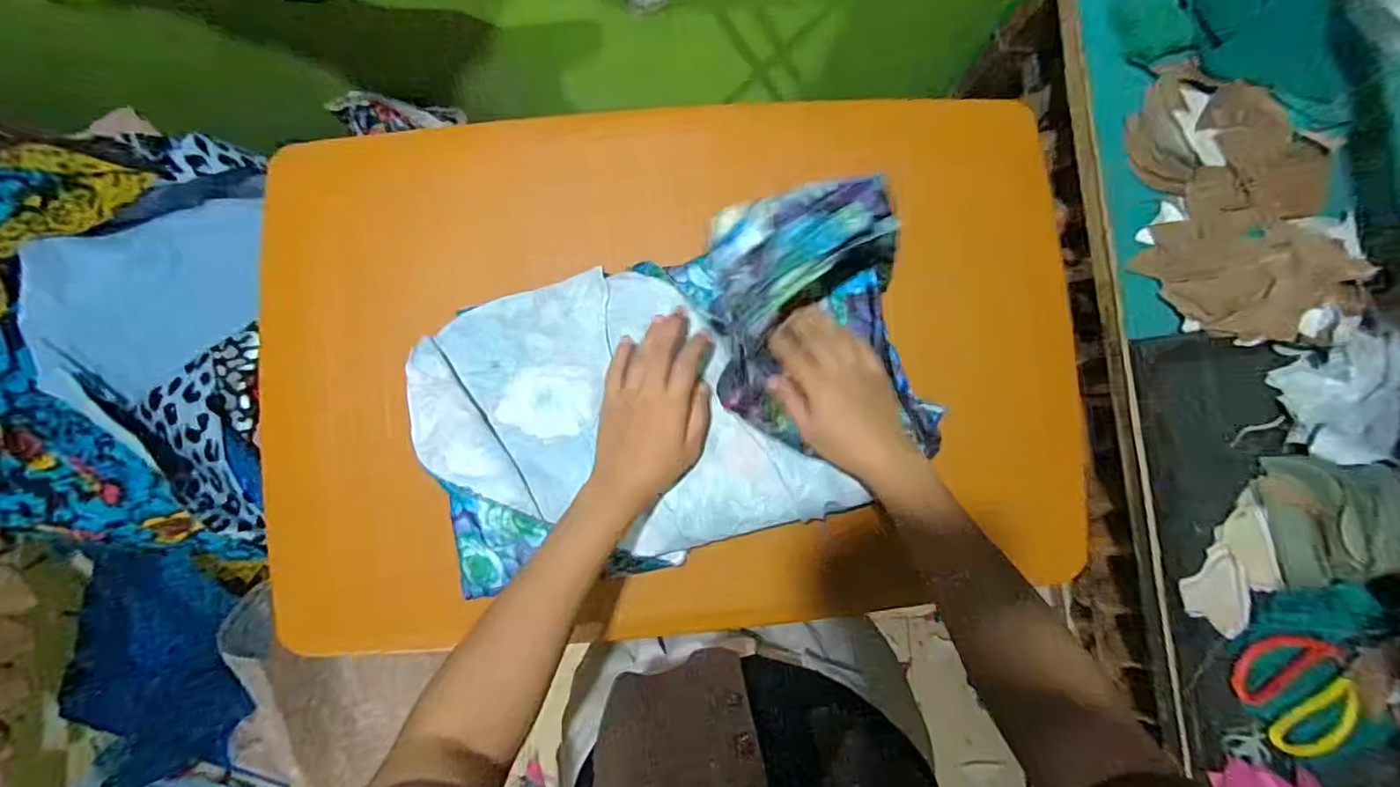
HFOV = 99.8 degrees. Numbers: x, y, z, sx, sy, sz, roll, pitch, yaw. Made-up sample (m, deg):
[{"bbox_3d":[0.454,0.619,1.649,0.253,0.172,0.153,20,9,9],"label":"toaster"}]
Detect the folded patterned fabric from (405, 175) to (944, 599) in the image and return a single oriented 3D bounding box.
[{"bbox_3d":[-0.023,0.006,0.467,0.395,0.091,0.246,-15,88,-2],"label":"folded patterned fabric"}]

